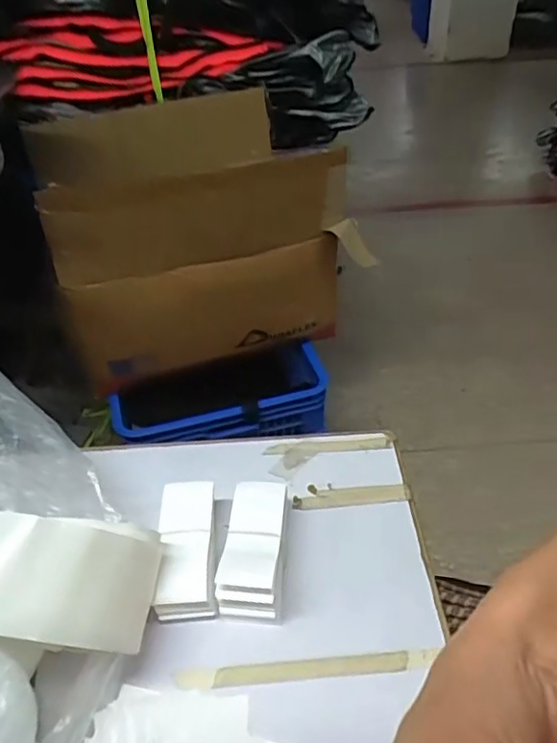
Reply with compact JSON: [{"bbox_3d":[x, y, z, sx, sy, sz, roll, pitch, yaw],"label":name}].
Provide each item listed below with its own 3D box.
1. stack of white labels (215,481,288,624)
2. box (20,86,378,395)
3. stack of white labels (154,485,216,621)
[{"bbox_3d":[-0.013,0.104,0.343,0.034,0.029,0.079,1,42,4],"label":"stack of white labels"},{"bbox_3d":[-0.170,-0.296,1.181,0.532,0.370,0.453,-13,42,-11],"label":"box"},{"bbox_3d":[-0.053,0.105,0.343,0.031,0.027,0.082,-5,42,-2],"label":"stack of white labels"}]

